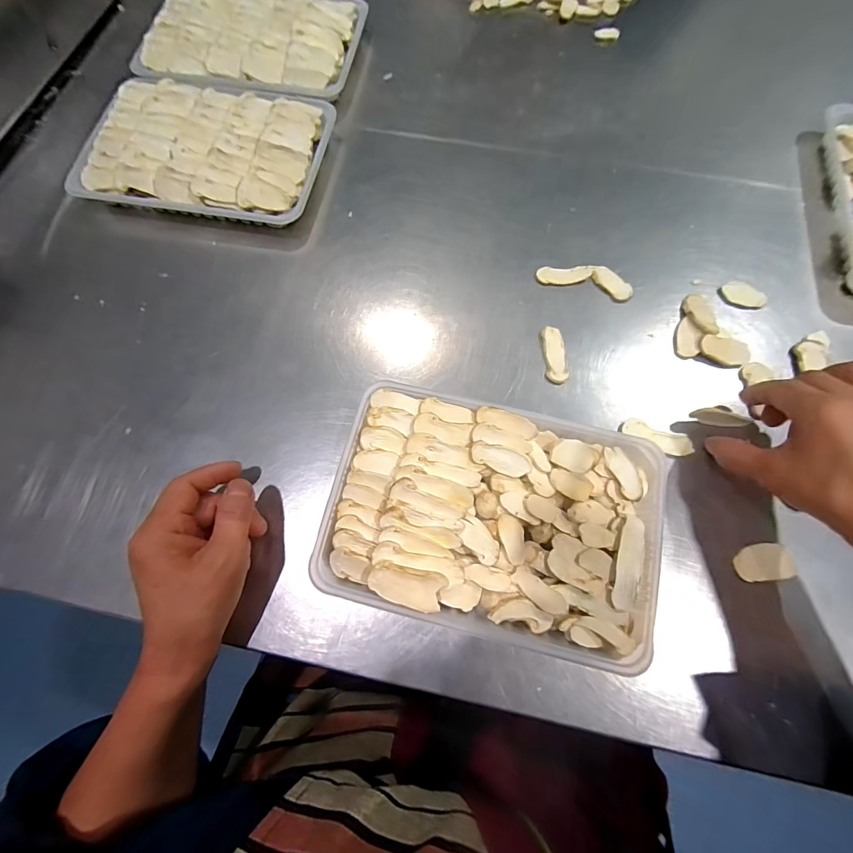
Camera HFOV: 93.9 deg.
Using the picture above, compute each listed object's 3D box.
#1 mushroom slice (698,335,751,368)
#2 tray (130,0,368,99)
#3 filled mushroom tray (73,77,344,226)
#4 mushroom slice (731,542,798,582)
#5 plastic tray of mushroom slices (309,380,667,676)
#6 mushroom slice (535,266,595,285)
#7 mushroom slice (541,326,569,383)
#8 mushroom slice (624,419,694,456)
[{"bbox_3d":[0.258,-0.066,0.344,0.043,0.004,0.027,14,74,6],"label":"mushroom slice"},{"bbox_3d":[-0.197,-0.434,0.453,0.231,0.038,0.158,9,73,4],"label":"tray"},{"bbox_3d":[-0.219,-0.280,0.404,0.231,0.037,0.150,8,73,4],"label":"filled mushroom tray"},{"bbox_3d":[0.247,0.098,0.291,0.043,0.006,0.024,-7,73,0],"label":"mushroom slice"},{"bbox_3d":[0.048,0.063,0.292,0.228,0.035,0.161,13,74,5],"label":"plastic tray of mushroom slices"},{"bbox_3d":[0.127,-0.139,0.368,0.051,0.007,0.017,1,73,2],"label":"mushroom slice"},{"bbox_3d":[0.111,-0.062,0.344,0.018,0.005,0.050,-3,73,1],"label":"mushroom slice"},{"bbox_3d":[0.186,0.009,0.321,0.055,0.004,0.020,16,74,6],"label":"mushroom slice"}]

